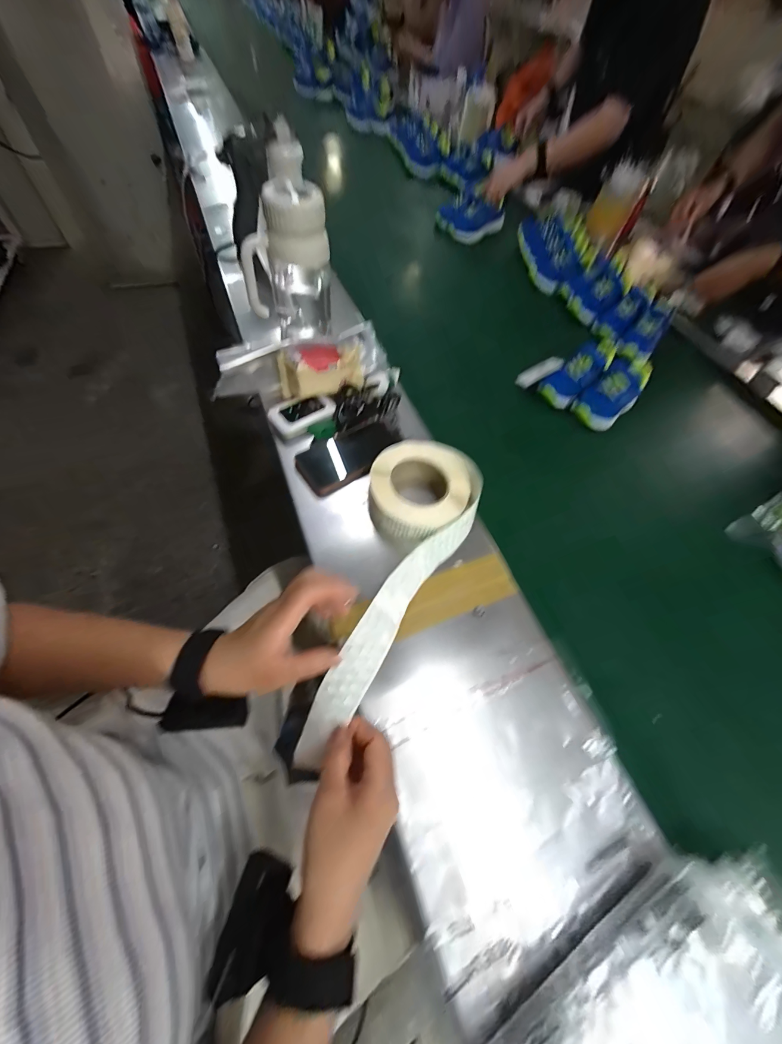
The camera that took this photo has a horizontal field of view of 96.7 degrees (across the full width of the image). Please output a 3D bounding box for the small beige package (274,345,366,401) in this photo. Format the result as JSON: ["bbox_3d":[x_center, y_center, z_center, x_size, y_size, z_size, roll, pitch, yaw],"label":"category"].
[{"bbox_3d":[-0.112,-0.245,0.563,0.134,0.053,0.075,-5,62,-9],"label":"small beige package"}]

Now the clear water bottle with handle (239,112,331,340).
[{"bbox_3d":[-0.167,-0.432,0.578,0.124,0.289,0.077,13,61,1],"label":"clear water bottle with handle"}]

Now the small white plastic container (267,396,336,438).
[{"bbox_3d":[-0.141,-0.176,0.554,0.102,0.016,0.059,-28,68,-20],"label":"small white plastic container"}]

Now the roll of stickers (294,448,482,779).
[{"bbox_3d":[0.000,0.057,0.415,0.145,0.070,0.399,21,53,7],"label":"roll of stickers"}]

